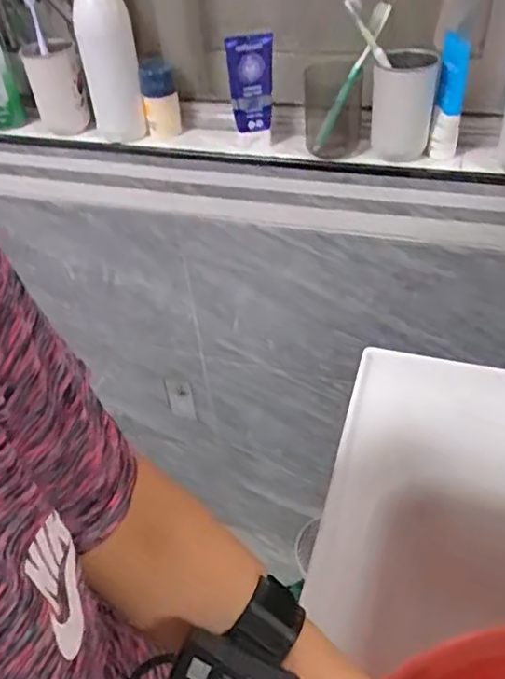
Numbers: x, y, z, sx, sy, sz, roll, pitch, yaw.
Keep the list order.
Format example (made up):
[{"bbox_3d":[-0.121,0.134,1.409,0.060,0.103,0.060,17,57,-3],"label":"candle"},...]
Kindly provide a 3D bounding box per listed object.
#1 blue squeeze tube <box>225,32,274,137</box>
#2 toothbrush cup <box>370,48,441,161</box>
[{"bbox_3d":[-0.002,-0.343,0.827,0.059,0.123,0.031,-5,44,1],"label":"blue squeeze tube"},{"bbox_3d":[0.202,-0.312,0.829,0.081,0.131,0.078,9,45,14],"label":"toothbrush cup"}]

